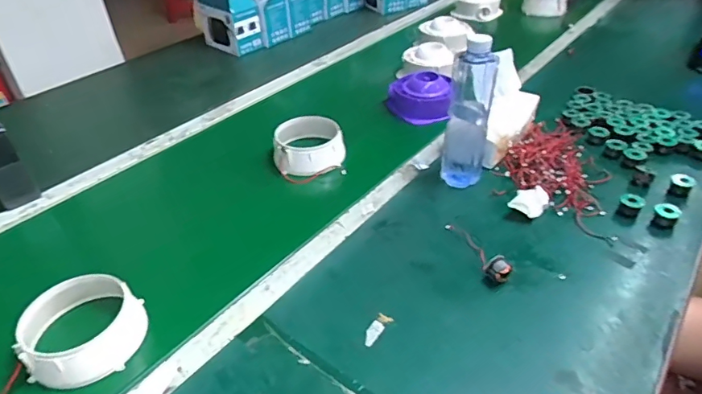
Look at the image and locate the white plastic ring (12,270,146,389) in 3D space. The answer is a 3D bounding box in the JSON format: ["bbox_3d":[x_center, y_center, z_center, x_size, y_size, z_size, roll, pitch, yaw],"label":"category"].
[{"bbox_3d":[-0.304,0.149,0.534,0.118,0.064,0.104,-14,40,-15],"label":"white plastic ring"}]

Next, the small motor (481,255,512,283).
[{"bbox_3d":[0.188,0.091,0.608,0.023,0.025,0.031,-14,40,-15],"label":"small motor"}]

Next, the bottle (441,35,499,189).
[{"bbox_3d":[0.188,-0.134,0.750,0.069,0.250,0.071,8,39,13],"label":"bottle"}]

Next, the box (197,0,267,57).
[{"bbox_3d":[-0.330,-0.498,1.260,0.153,0.198,0.093,23,45,28],"label":"box"}]

